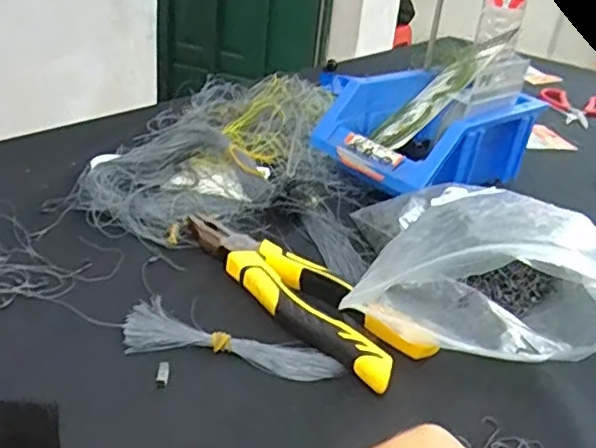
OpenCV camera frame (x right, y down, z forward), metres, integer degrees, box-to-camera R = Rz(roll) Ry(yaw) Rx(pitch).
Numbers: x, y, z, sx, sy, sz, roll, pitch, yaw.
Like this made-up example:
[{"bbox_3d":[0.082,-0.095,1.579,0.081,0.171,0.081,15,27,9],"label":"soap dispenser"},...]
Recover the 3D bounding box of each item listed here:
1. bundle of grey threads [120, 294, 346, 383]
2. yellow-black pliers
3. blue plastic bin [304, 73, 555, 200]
[{"bbox_3d":[-0.037,0.068,0.344,0.122,0.006,0.039,13,29,10],"label":"bundle of grey threads"},{"bbox_3d":[0.002,0.037,0.392,0.066,0.017,0.190,-16,37,-37],"label":"yellow-black pliers"},{"bbox_3d":[0.114,-0.082,0.564,0.166,0.081,0.129,-18,38,-39],"label":"blue plastic bin"}]

